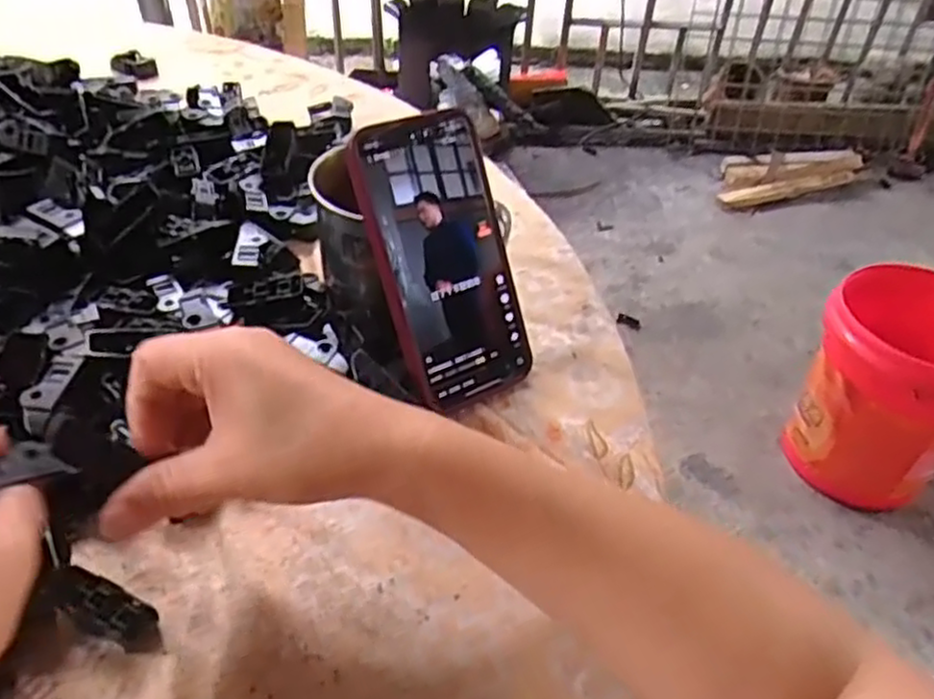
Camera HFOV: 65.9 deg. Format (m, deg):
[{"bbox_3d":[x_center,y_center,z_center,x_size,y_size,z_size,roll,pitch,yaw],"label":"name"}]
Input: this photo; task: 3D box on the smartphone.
[{"bbox_3d":[-0.011,-0.048,0.404,0.075,0.159,0.009,-24,17,-25],"label":"smartphone"}]

